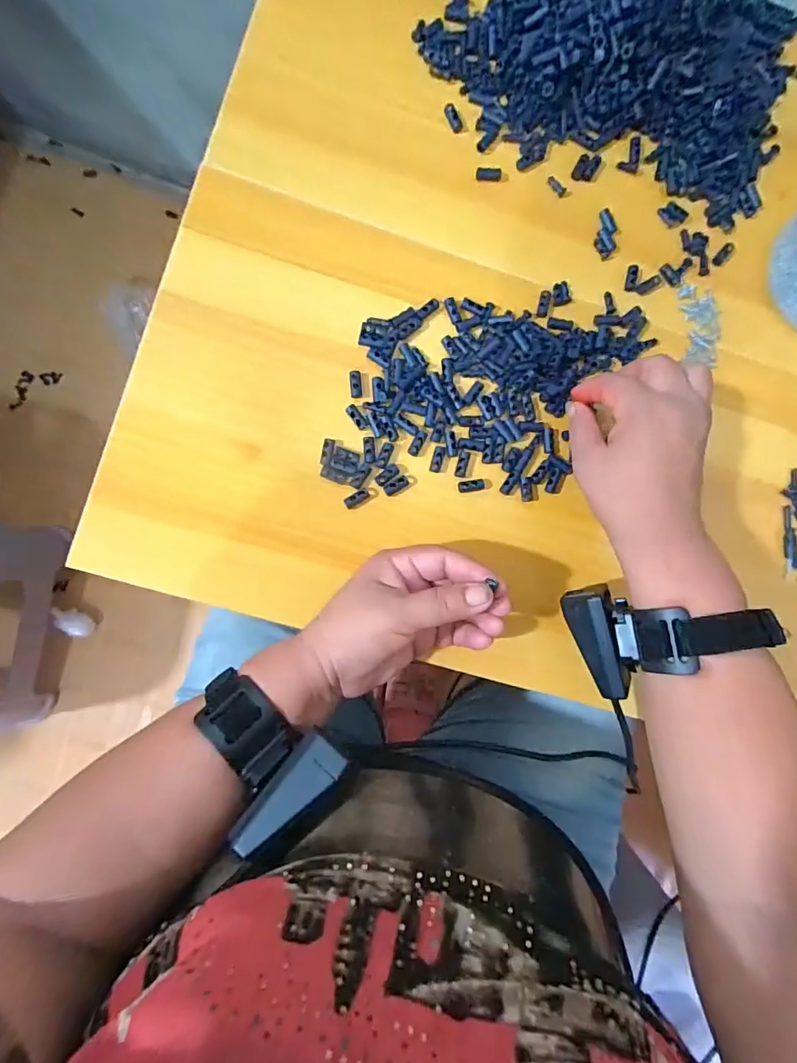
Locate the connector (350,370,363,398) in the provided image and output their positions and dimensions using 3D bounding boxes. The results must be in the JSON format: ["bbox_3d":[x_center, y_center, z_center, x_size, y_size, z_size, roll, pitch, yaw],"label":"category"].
[{"bbox_3d":[-0.030,-0.105,0.339,0.008,0.004,0.020,-5,88,-5],"label":"connector"}]

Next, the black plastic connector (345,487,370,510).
[{"bbox_3d":[-0.029,-0.023,0.337,0.019,0.004,0.008,-35,91,-5],"label":"black plastic connector"}]

